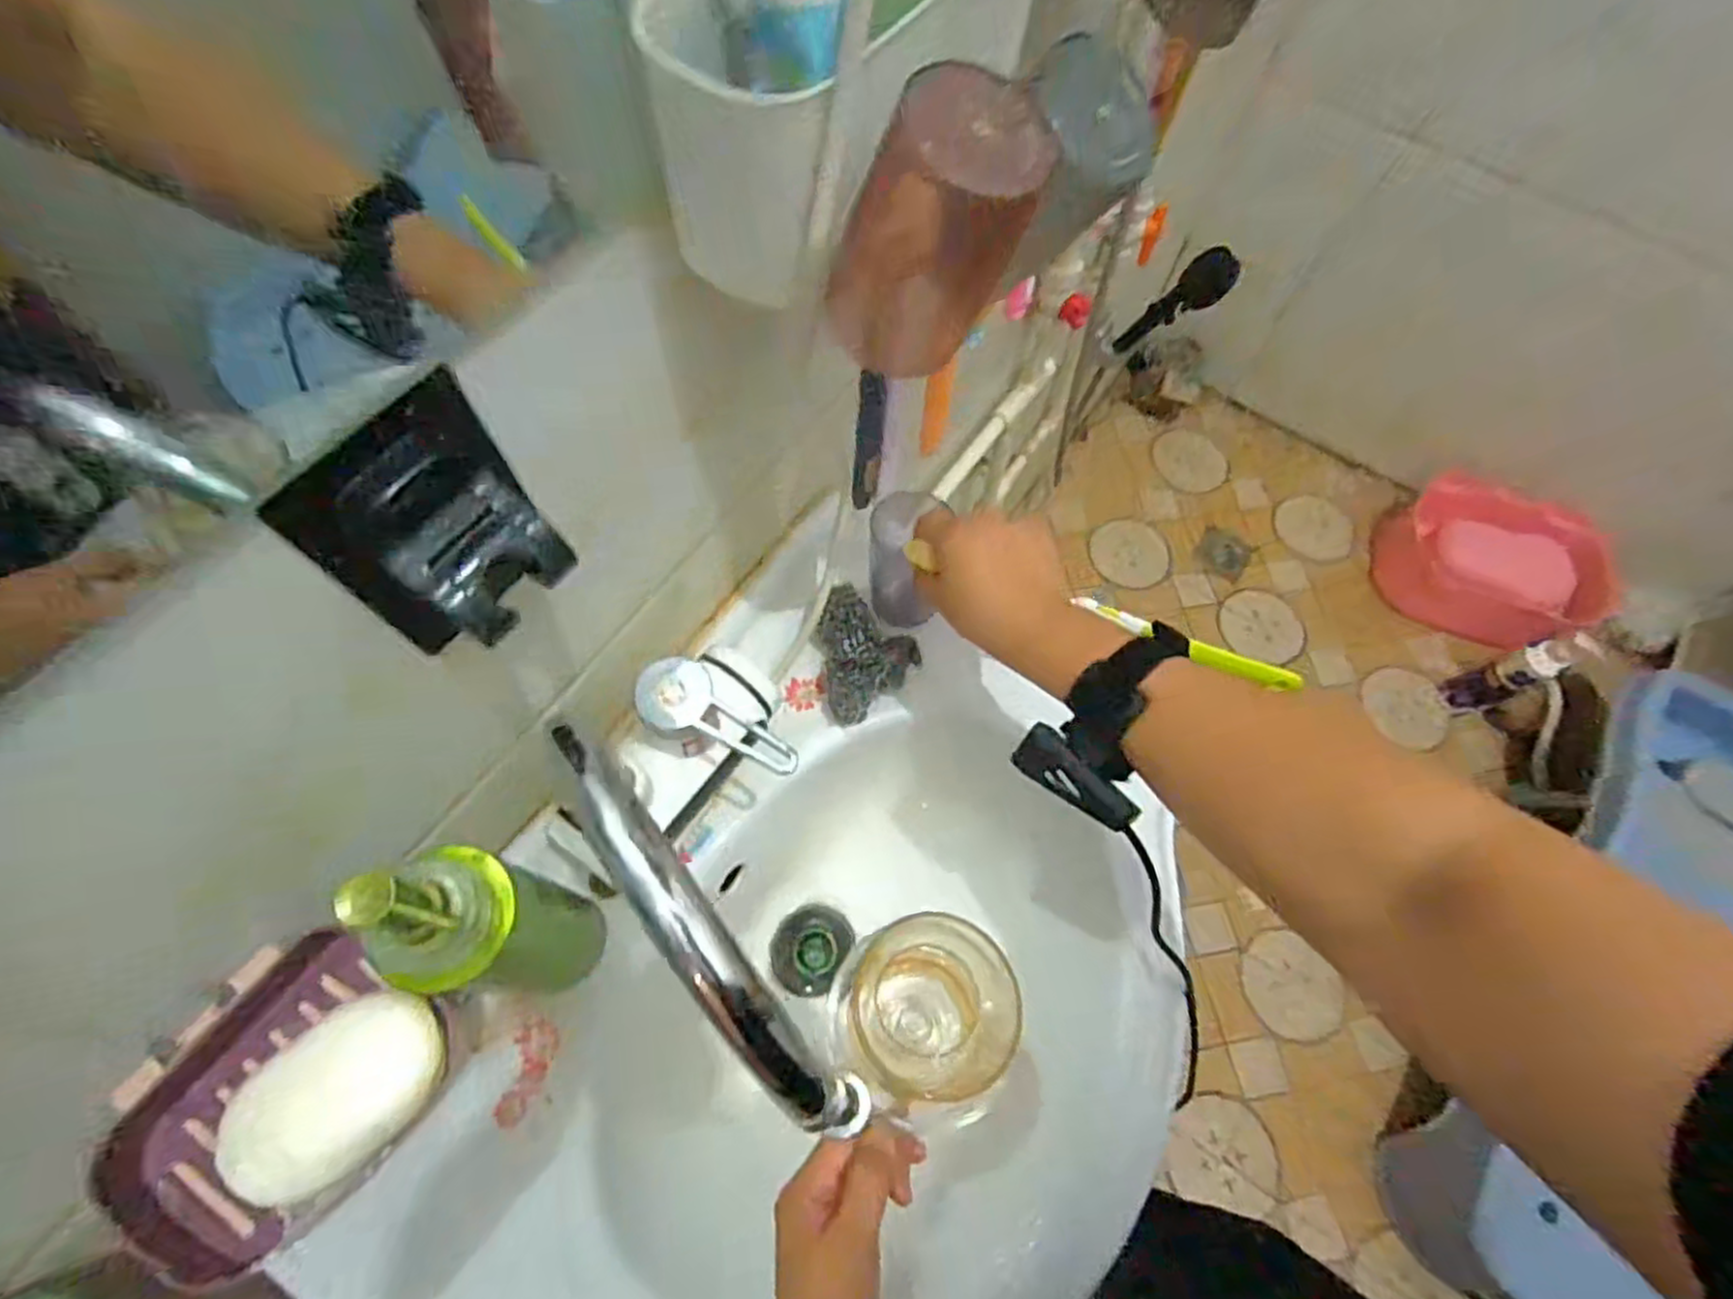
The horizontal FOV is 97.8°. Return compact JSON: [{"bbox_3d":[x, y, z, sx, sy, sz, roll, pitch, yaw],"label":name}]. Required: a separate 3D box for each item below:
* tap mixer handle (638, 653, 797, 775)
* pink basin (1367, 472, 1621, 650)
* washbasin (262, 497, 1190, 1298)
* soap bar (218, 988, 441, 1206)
[{"bbox_3d":[-0.082,0.038,0.419,0.097,0.022,0.040,29,68,11],"label":"tap mixer handle"},{"bbox_3d":[1.170,-0.161,1.422,0.107,0.325,0.353,-41,73,-18],"label":"pink basin"},{"bbox_3d":[-0.020,0.253,0.532,0.403,0.166,0.534,28,67,10],"label":"washbasin"},{"bbox_3d":[-0.237,0.195,0.337,0.058,0.025,0.092,42,71,16],"label":"soap bar"}]

